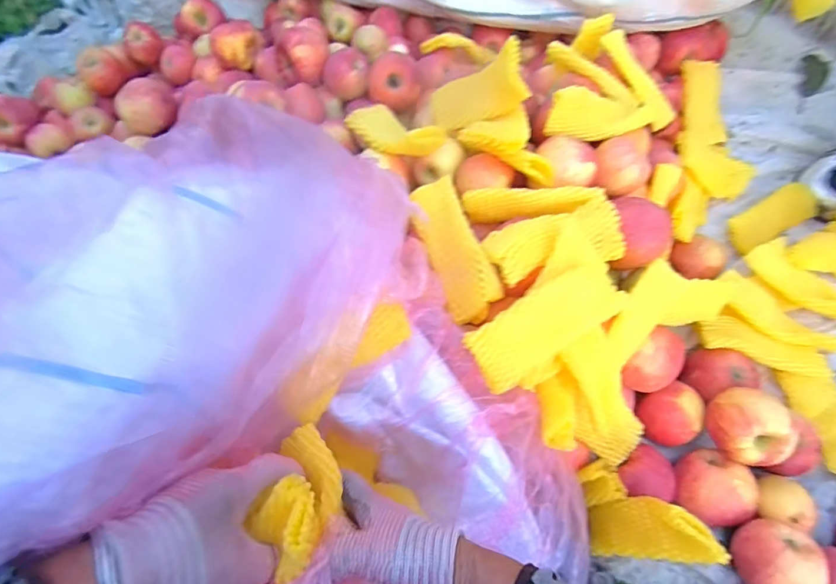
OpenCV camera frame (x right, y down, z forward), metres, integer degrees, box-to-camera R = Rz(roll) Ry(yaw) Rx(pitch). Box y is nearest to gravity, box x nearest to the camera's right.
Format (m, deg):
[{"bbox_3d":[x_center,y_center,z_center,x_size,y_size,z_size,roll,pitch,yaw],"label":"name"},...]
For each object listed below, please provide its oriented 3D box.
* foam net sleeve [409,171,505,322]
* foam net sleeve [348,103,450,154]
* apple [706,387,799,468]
[{"bbox_3d":[0.037,-0.046,0.470,0.060,0.016,0.159,-34,66,27],"label":"foam net sleeve"},{"bbox_3d":[-0.035,-0.209,0.573,0.070,0.033,0.149,-44,49,-14],"label":"foam net sleeve"},{"bbox_3d":[0.370,0.157,0.492,0.078,0.062,0.082,-1,68,3],"label":"apple"}]

